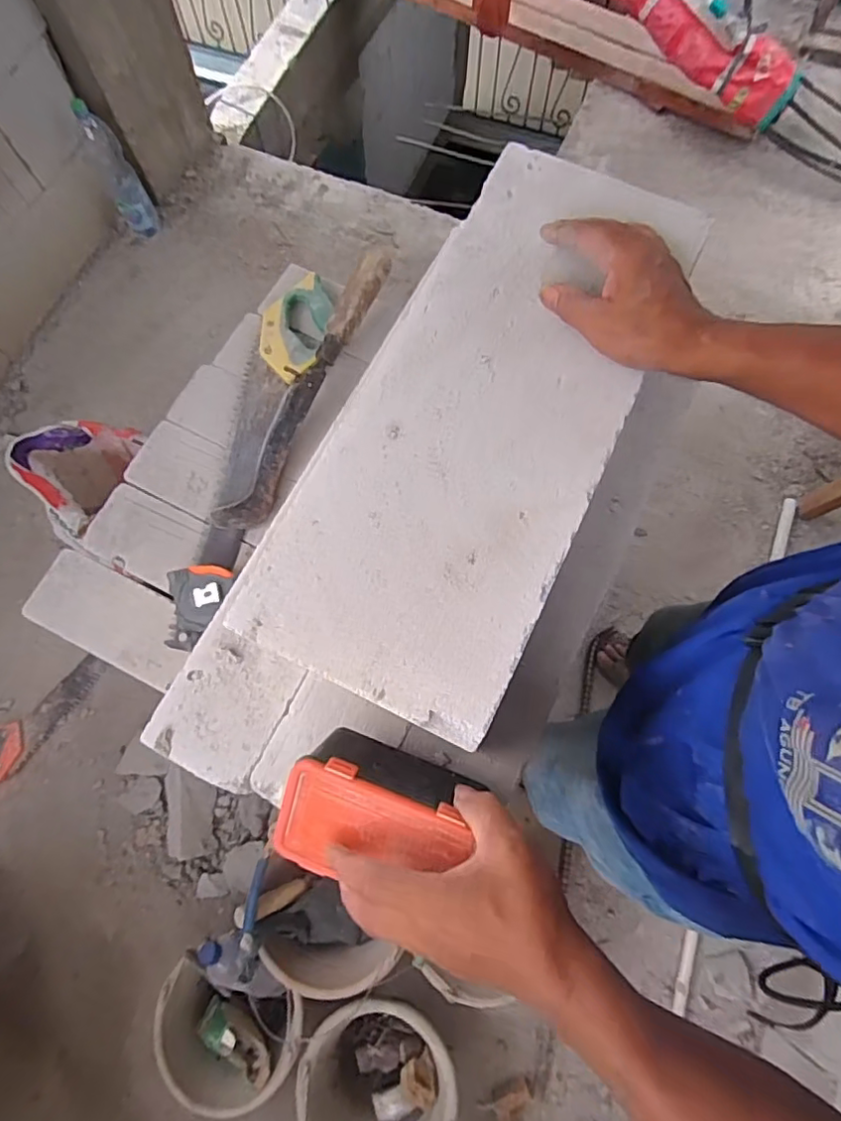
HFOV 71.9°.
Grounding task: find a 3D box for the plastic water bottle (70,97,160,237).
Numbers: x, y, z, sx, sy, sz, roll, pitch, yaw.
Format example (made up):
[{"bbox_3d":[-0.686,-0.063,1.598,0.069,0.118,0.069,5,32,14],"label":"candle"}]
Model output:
[{"bbox_3d":[-0.768,-0.981,1.476,0.090,0.313,0.081,-29,76,-8],"label":"plastic water bottle"}]

